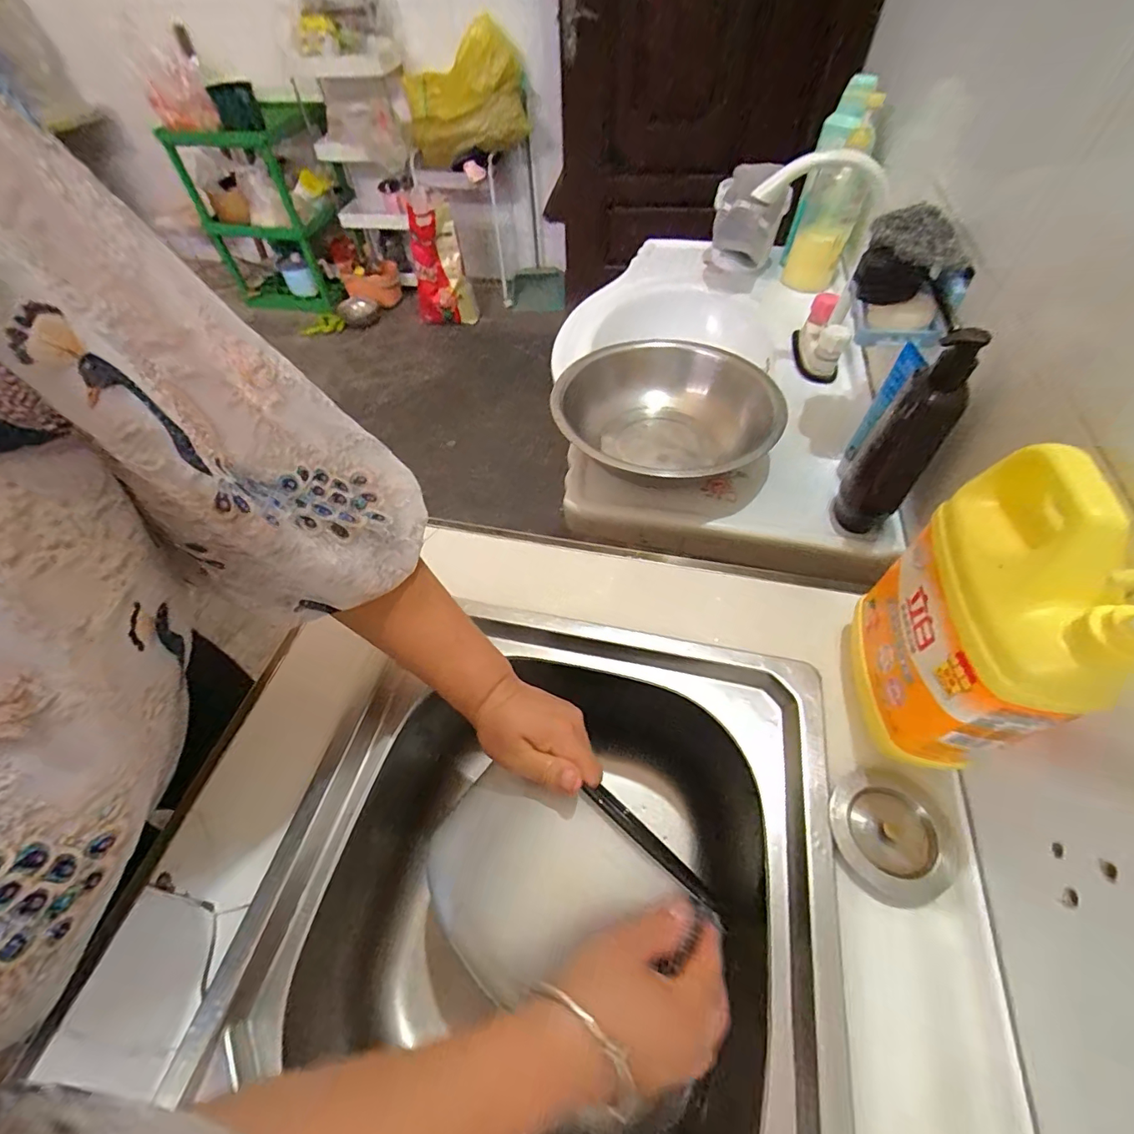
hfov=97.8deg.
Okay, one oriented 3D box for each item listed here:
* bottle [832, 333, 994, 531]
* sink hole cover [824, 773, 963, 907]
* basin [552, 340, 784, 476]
[{"bbox_3d":[0.332,-0.123,0.492,0.059,0.219,0.052,29,60,21],"label":"bottle"},{"bbox_3d":[0.239,0.197,0.365,0.079,0.029,0.080,-36,60,-22],"label":"sink hole cover"},{"bbox_3d":[0.122,-0.194,0.637,0.264,0.080,0.262,-1,54,1],"label":"basin"}]

